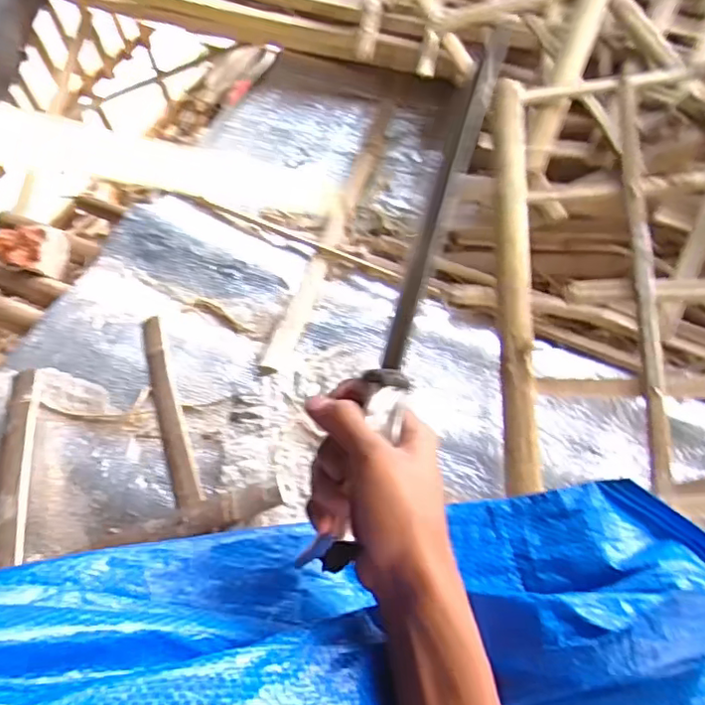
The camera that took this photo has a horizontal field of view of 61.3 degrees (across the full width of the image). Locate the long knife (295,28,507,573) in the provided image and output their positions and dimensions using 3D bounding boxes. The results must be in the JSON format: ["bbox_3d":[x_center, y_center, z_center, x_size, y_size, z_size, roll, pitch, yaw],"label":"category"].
[{"bbox_3d":[0.043,-0.047,0.390,0.027,0.033,0.379,16,79,11],"label":"long knife"}]

